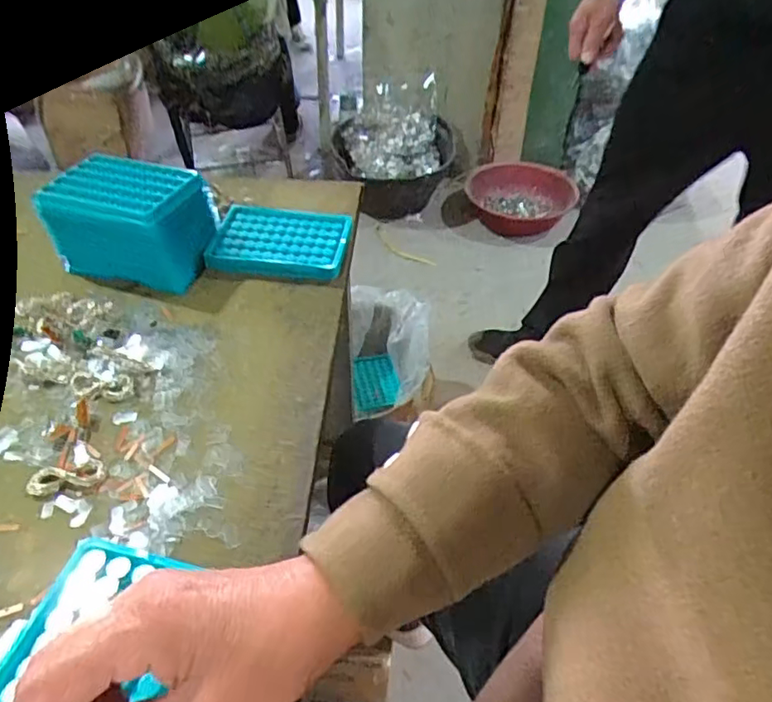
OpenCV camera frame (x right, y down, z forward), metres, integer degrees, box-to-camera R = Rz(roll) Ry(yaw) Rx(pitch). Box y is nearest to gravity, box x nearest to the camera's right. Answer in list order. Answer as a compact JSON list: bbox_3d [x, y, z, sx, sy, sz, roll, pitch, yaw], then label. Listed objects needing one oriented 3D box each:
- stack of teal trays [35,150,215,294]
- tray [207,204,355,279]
[{"bbox_3d":[-0.236,-0.123,0.550,0.130,0.079,0.093,7,44,5],"label":"stack of teal trays"},{"bbox_3d":[-0.104,-0.110,0.588,0.129,0.025,0.091,5,44,2],"label":"tray"}]

